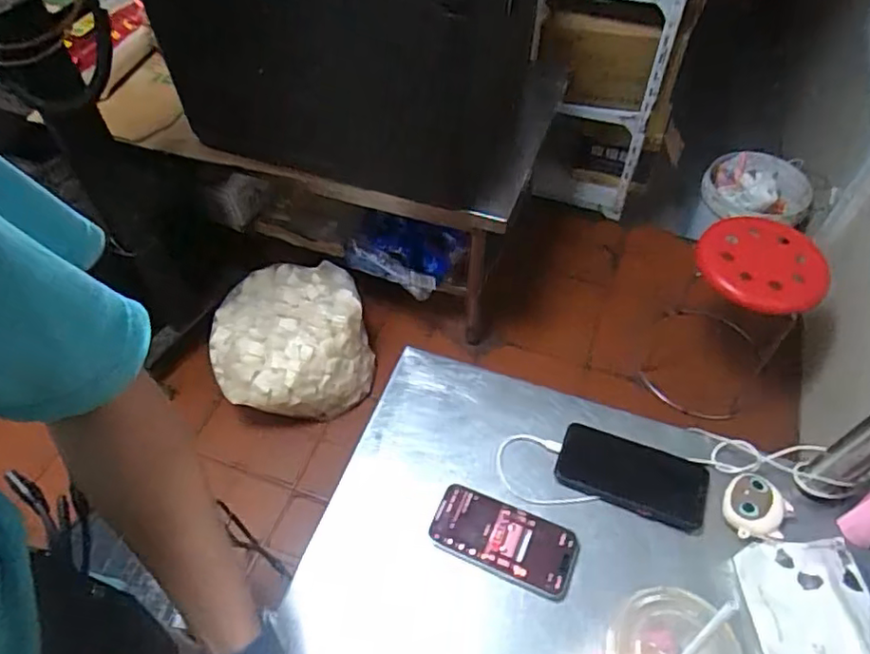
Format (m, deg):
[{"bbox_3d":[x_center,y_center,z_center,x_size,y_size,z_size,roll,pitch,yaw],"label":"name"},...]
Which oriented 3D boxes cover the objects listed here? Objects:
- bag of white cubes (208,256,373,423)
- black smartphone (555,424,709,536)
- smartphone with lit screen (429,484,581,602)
[{"bbox_3d":[-0.359,0.038,1.580,0.365,0.255,0.346,-1,53,0],"label":"bag of white cubes"},{"bbox_3d":[0.213,0.159,0.666,0.153,0.008,0.083,20,56,15],"label":"black smartphone"},{"bbox_3d":[0.070,0.217,0.626,0.146,0.011,0.071,18,56,14],"label":"smartphone with lit screen"}]

